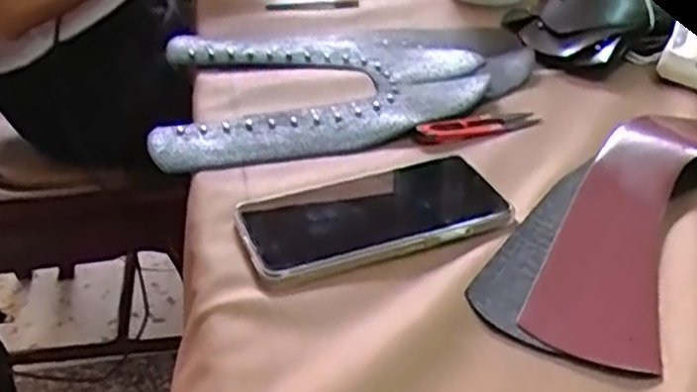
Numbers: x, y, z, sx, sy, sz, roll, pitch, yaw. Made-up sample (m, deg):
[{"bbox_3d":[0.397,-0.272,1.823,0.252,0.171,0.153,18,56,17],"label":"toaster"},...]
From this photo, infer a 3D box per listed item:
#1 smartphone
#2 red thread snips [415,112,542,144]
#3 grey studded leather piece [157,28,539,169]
[{"bbox_3d":[0.017,0.009,0.460,0.166,0.017,0.082,-13,37,-16],"label":"smartphone"},{"bbox_3d":[0.102,-0.057,0.564,0.104,0.006,0.023,-11,36,-14],"label":"red thread snips"},{"bbox_3d":[0.000,-0.104,0.628,0.338,0.022,0.205,-11,36,-14],"label":"grey studded leather piece"}]

